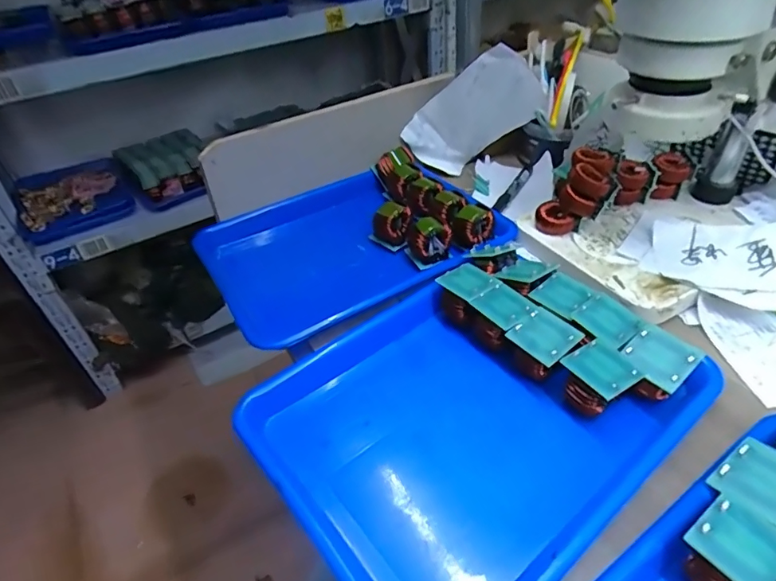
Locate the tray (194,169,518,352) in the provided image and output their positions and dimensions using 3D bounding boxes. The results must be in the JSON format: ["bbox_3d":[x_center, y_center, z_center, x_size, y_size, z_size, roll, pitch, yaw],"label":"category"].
[{"bbox_3d":[-0.041,-0.037,0.590,0.303,0.088,0.238,-25,44,-22],"label":"tray"}]

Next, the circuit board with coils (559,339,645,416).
[{"bbox_3d":[0.165,0.070,0.377,0.046,0.032,0.046,-23,43,-20],"label":"circuit board with coils"}]

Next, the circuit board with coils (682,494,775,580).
[{"bbox_3d":[0.201,0.155,0.277,0.044,0.036,0.046,-27,44,-24],"label":"circuit board with coils"}]

